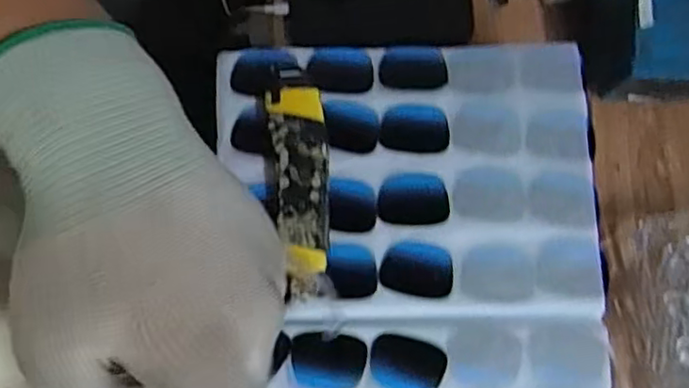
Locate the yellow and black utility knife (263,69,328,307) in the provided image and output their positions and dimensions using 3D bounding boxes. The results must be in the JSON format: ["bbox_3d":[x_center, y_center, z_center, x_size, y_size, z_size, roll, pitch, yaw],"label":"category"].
[{"bbox_3d":[-0.028,-0.009,0.424,0.036,0.019,0.156,-7,77,-2],"label":"yellow and black utility knife"}]

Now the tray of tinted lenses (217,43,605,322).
[{"bbox_3d":[0.043,-0.014,0.430,0.256,0.015,0.192,-1,77,0],"label":"tray of tinted lenses"}]

